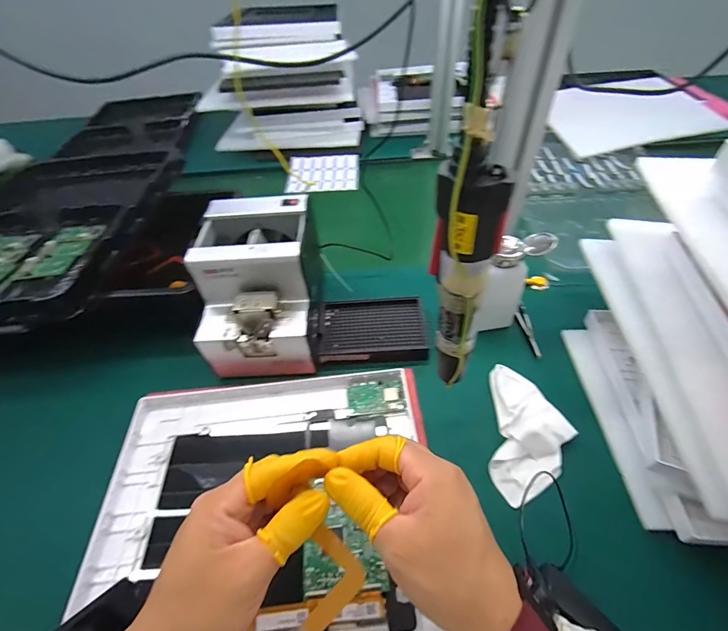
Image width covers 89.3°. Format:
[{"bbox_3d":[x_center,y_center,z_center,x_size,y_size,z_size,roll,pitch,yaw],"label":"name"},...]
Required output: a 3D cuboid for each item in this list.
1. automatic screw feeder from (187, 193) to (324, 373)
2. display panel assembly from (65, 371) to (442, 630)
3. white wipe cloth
[{"bbox_3d":[-0.123,-0.037,0.457,0.135,0.140,0.179,-5,48,0],"label":"automatic screw feeder"},{"bbox_3d":[-0.090,0.184,0.349,0.312,0.031,0.262,-5,47,0],"label":"display panel assembly"},{"bbox_3d":[0.175,0.121,0.388,0.077,0.018,0.144,7,48,11],"label":"white wipe cloth"}]

